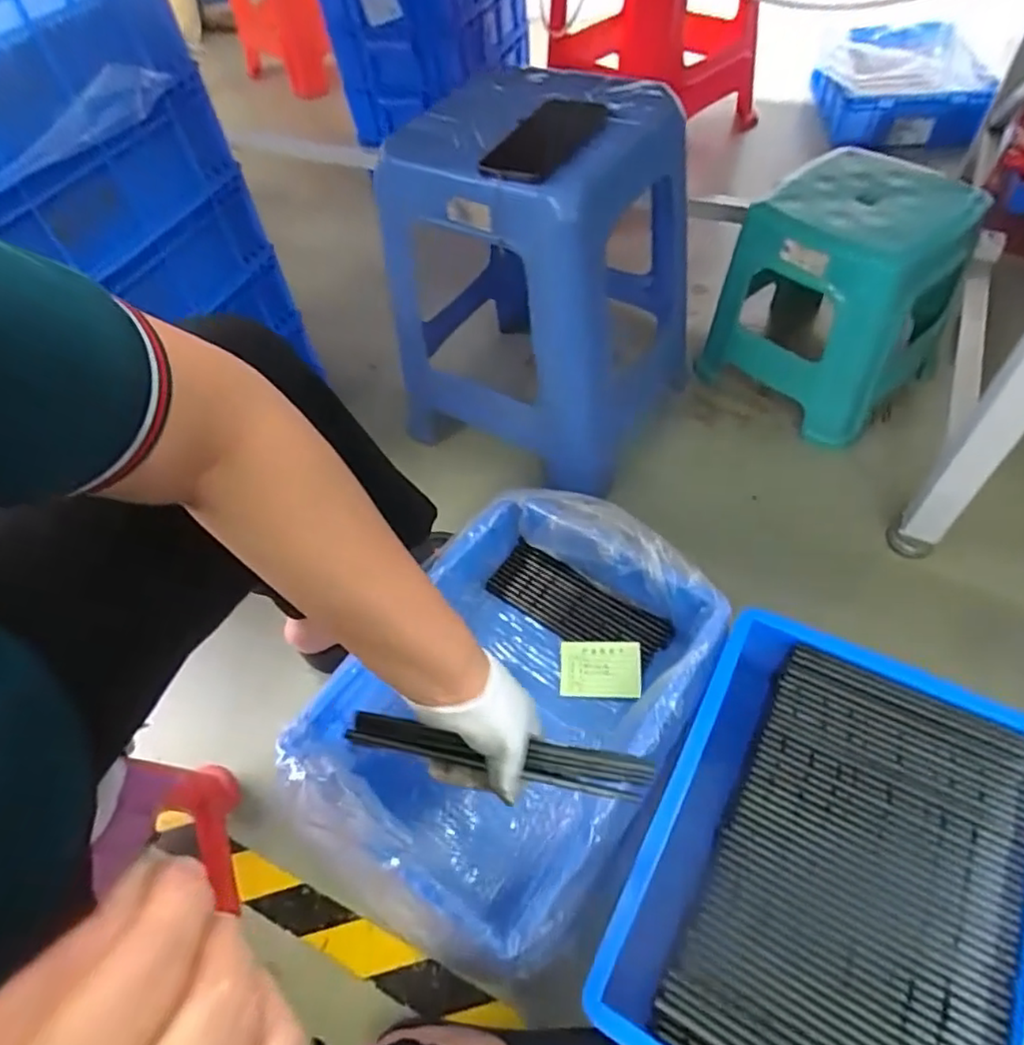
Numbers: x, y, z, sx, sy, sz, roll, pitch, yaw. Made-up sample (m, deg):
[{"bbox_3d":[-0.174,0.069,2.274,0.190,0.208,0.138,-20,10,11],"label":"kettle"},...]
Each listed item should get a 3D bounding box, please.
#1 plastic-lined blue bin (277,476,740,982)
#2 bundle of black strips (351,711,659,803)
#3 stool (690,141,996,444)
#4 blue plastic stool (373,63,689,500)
[{"bbox_3d":[0.004,0.189,0.683,0.324,0.111,0.467,29,63,24],"label":"plastic-lined blue bin"},{"bbox_3d":[-0.011,0.173,0.472,0.221,0.037,0.024,9,57,3],"label":"bundle of black strips"},{"bbox_3d":[0.455,-0.312,0.882,0.231,0.262,0.269,-39,59,-19],"label":"stool"},{"bbox_3d":[0.038,-0.317,0.838,0.332,0.391,0.303,26,62,23],"label":"blue plastic stool"}]

